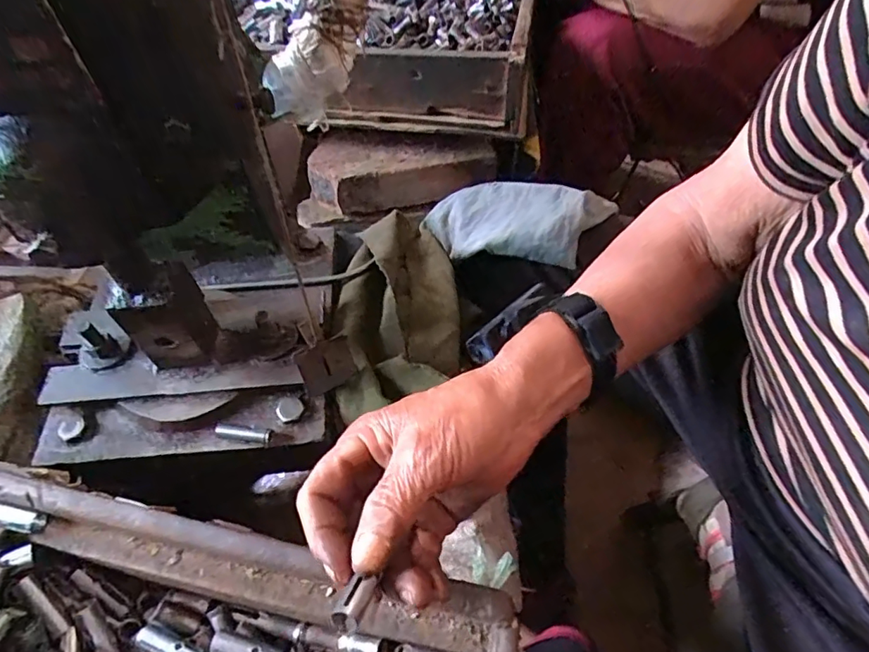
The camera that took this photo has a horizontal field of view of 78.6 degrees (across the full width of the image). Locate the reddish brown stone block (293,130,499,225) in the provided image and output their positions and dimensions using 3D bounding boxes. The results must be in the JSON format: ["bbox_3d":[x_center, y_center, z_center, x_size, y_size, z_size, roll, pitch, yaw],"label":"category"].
[{"bbox_3d":[-0.050,-0.191,0.649,0.239,0.064,0.084,-11,55,-5],"label":"reddish brown stone block"}]

